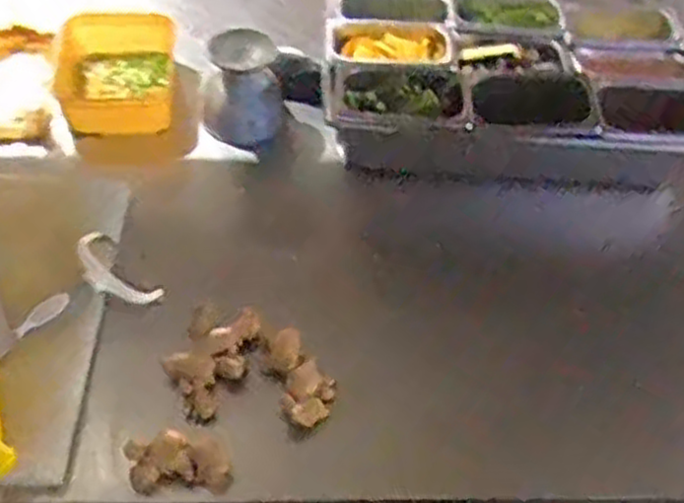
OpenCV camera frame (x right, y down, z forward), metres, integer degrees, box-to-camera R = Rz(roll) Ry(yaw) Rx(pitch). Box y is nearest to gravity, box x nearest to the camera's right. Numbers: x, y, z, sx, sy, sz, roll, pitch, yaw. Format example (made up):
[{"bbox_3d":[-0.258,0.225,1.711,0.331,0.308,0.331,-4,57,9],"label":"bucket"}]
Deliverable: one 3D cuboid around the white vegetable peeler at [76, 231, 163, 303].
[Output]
[{"bbox_3d":[-0.261,0.023,0.890,0.115,0.023,0.056,39,58,25],"label":"white vegetable peeler"}]

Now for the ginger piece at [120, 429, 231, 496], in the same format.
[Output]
[{"bbox_3d":[-0.158,0.204,0.757,0.096,0.048,0.043,0,50,-5],"label":"ginger piece"}]

